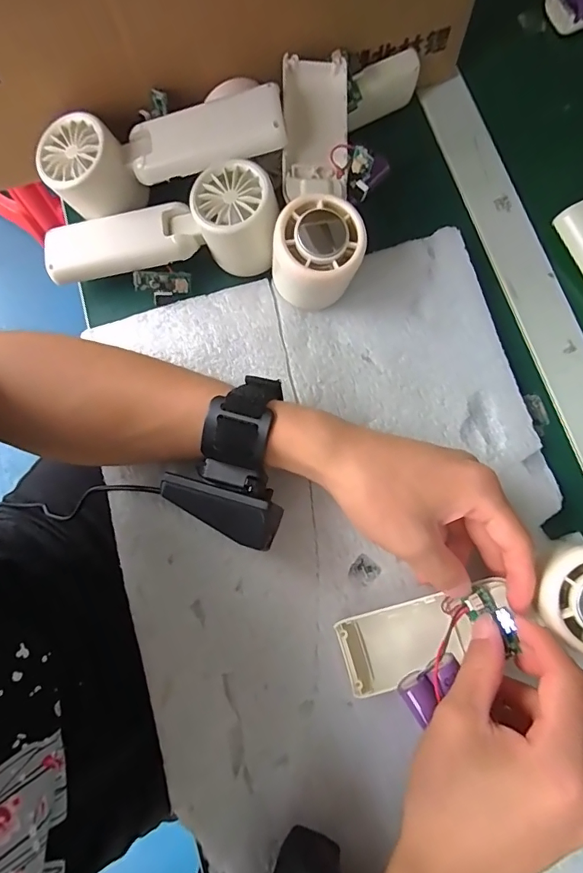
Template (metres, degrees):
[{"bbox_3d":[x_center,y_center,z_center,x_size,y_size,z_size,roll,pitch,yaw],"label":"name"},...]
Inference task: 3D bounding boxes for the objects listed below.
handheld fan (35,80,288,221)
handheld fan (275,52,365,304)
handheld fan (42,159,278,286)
[{"bbox_3d":[-0.086,-0.190,0.316,0.159,0.048,0.048,-5,77,0],"label":"handheld fan"},{"bbox_3d":[0.016,-0.165,0.314,0.056,0.056,0.149,-1,77,1],"label":"handheld fan"},{"bbox_3d":[-0.092,-0.142,0.319,0.158,0.044,0.050,-7,77,0],"label":"handheld fan"}]

